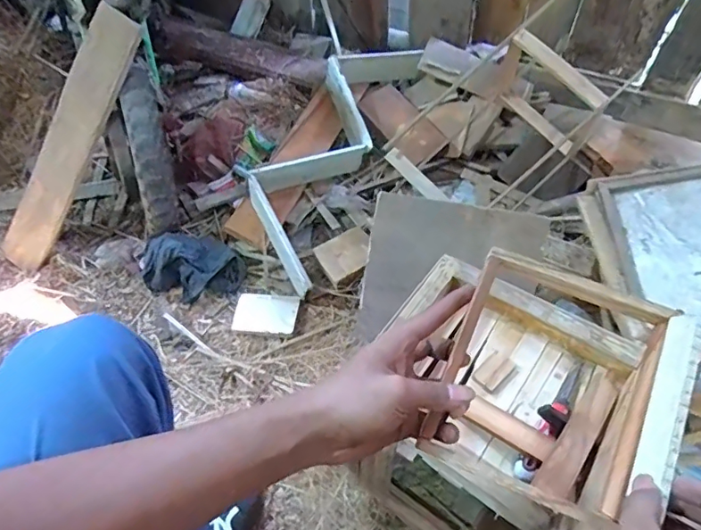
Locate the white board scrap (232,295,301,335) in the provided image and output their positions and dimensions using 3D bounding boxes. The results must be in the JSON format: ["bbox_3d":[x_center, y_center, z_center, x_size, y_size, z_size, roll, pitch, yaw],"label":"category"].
[{"bbox_3d":[-0.165,0.093,0.996,0.123,0.008,0.089,3,52,4],"label":"white board scrap"}]

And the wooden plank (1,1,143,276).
[{"bbox_3d":[-0.563,-0.224,1.007,0.087,0.575,0.032,26,22,-24],"label":"wooden plank"}]

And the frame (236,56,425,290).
[{"bbox_3d":[-0.052,-0.269,1.142,0.218,0.135,0.663,18,55,16],"label":"frame"}]

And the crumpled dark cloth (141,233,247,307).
[{"bbox_3d":[-0.327,0.002,1.024,0.215,0.083,0.112,1,52,3],"label":"crumpled dark cloth"}]

